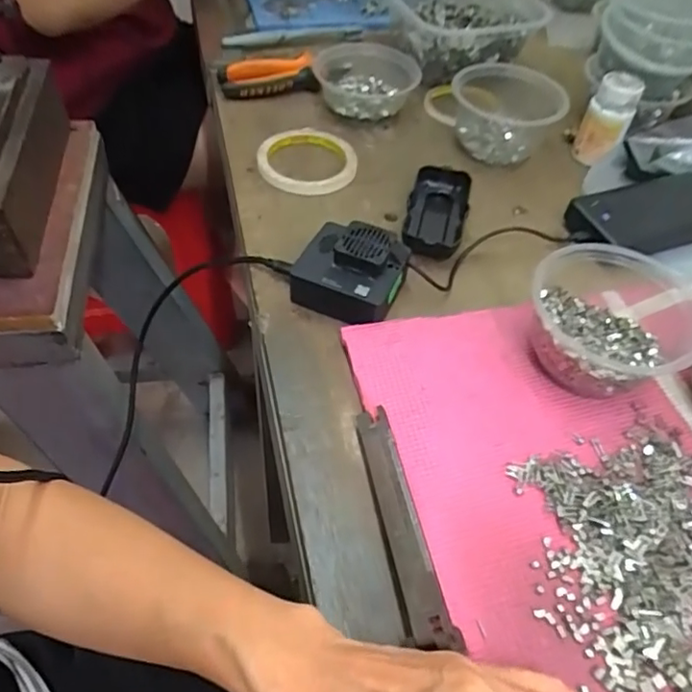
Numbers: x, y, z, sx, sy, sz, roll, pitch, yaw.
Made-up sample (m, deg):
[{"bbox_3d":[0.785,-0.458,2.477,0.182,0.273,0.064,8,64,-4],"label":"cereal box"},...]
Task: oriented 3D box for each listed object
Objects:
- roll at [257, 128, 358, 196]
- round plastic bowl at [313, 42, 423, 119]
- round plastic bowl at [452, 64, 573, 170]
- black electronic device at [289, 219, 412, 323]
[{"bbox_3d":[-0.038,-0.188,0.596,0.097,0.019,0.095,1,51,-1],"label":"roll"},{"bbox_3d":[0.023,-0.296,0.667,0.112,0.048,0.097,6,52,3],"label":"round plastic bowl"},{"bbox_3d":[0.173,-0.254,0.629,0.120,0.053,0.123,1,51,-1],"label":"round plastic bowl"},{"bbox_3d":[0.003,-0.061,0.476,0.082,0.045,0.074,19,53,13],"label":"black electronic device"}]

